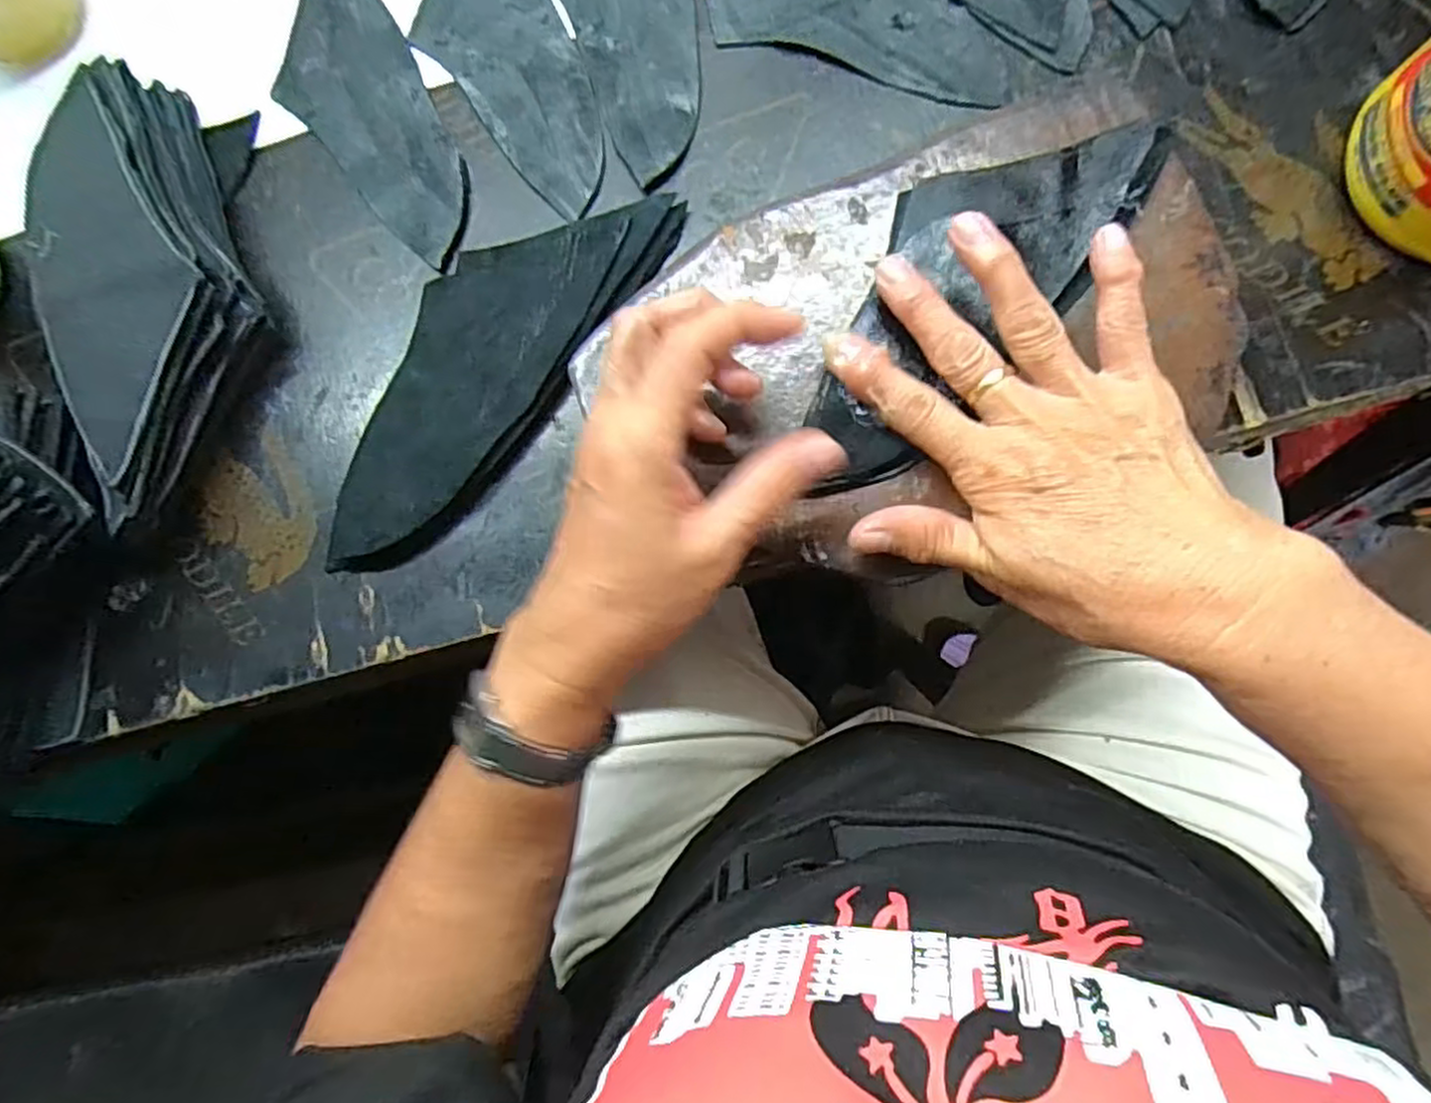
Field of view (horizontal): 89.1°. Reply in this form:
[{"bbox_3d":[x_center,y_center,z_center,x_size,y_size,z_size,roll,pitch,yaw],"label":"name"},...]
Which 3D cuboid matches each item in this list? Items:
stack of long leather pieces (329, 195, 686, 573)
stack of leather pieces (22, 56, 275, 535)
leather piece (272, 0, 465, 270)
[{"bbox_3d":[-0.106,-0.087,0.331,0.072,0.016,0.214,40,89,9],"label":"stack of long leather pieces"},{"bbox_3d":[-0.253,-0.122,0.330,0.074,0.053,0.207,-12,82,5],"label":"stack of leather pieces"},{"bbox_3d":[-0.171,-0.221,0.361,0.064,0.009,0.174,-34,81,1],"label":"leather piece"}]

